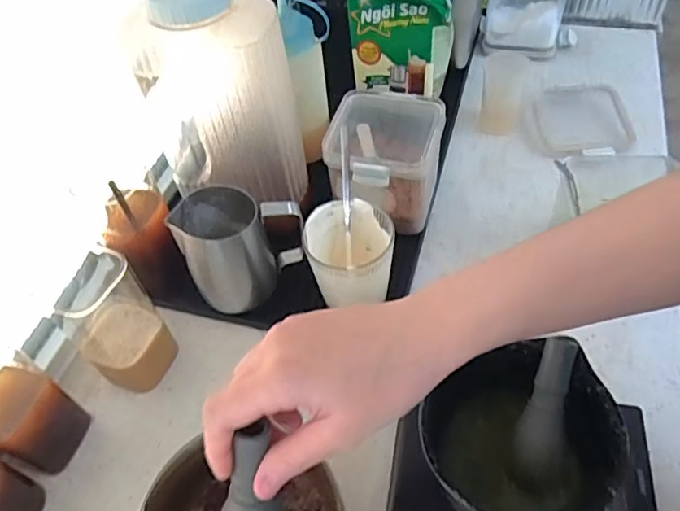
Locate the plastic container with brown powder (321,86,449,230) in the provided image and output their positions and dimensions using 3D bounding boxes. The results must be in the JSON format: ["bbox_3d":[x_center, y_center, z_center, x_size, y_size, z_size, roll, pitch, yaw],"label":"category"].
[{"bbox_3d":[0.048,-0.097,0.581,0.107,0.092,0.113,9,52,14],"label":"plastic container with brown powder"}]

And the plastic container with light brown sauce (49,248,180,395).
[{"bbox_3d":[-0.191,0.064,0.487,0.074,0.115,0.073,35,62,29],"label":"plastic container with light brown sauce"}]

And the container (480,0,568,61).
[{"bbox_3d":[0.258,-0.355,0.775,0.108,0.097,0.123,11,53,15],"label":"container"}]

